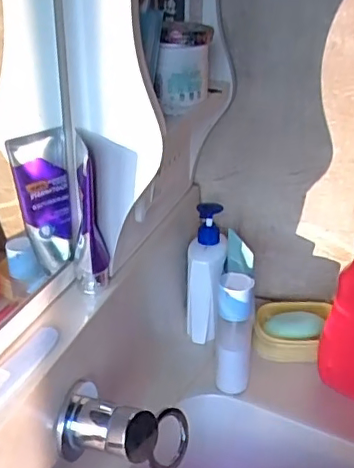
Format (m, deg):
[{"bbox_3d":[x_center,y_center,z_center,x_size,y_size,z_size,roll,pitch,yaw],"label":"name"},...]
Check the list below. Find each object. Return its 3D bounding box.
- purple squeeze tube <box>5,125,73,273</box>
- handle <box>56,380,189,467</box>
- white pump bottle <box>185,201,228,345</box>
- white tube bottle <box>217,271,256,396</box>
[{"bbox_3d":[-0.128,-0.031,0.562,0.052,0.134,0.024,-5,26,-11],"label":"purple squeeze tube"},{"bbox_3d":[-0.049,0.182,0.526,0.113,0.061,0.063,4,26,8],"label":"handle"},{"bbox_3d":[0.041,0.059,0.804,0.053,0.192,0.062,0,26,-1],"label":"white pump bottle"},{"bbox_3d":[0.071,0.130,0.723,0.042,0.169,0.035,5,26,10],"label":"white tube bottle"}]

